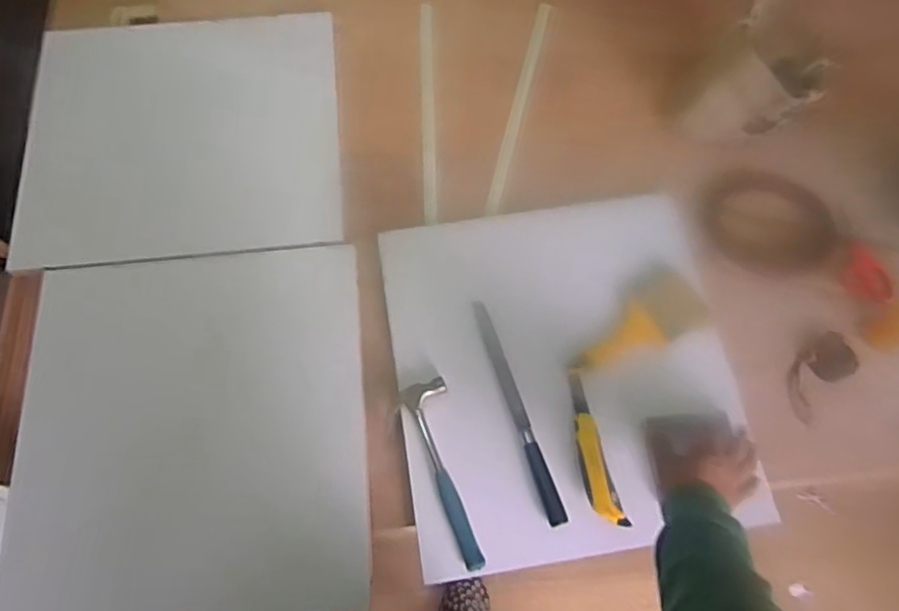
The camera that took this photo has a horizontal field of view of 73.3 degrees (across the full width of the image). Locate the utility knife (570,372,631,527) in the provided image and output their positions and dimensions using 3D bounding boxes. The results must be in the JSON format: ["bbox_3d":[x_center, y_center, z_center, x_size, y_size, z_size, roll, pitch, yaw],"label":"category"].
[{"bbox_3d":[0.188,0.190,0.807,0.039,0.027,0.203,-11,70,-5],"label":"utility knife"}]

